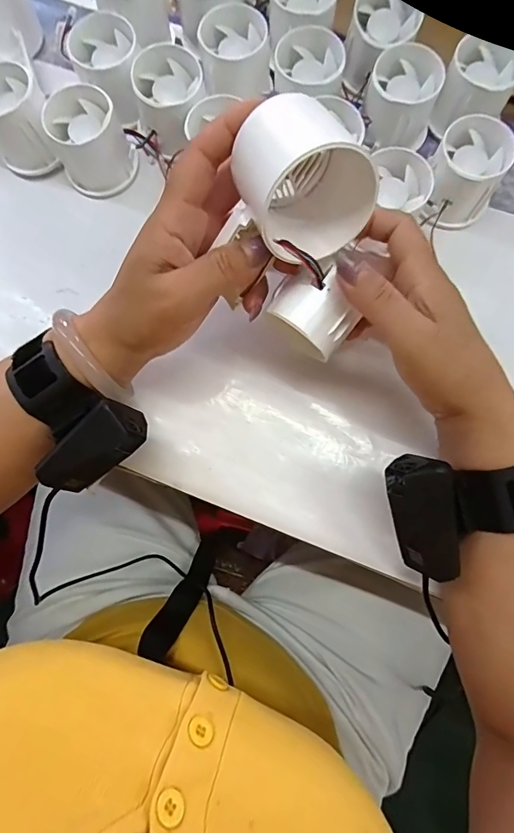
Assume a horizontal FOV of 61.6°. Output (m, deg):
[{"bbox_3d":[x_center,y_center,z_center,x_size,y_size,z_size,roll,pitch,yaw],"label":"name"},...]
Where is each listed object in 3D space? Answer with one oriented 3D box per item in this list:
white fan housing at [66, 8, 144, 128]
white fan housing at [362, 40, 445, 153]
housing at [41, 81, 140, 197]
[{"bbox_3d":[-0.112,-0.265,0.336,0.049,0.053,0.060,-21,80,-3],"label":"white fan housing"},{"bbox_3d":[0.108,-0.234,0.326,0.051,0.044,0.058,20,81,5],"label":"white fan housing"},{"bbox_3d":[-0.124,-0.208,0.328,0.058,0.048,0.057,0,80,1],"label":"housing"}]

